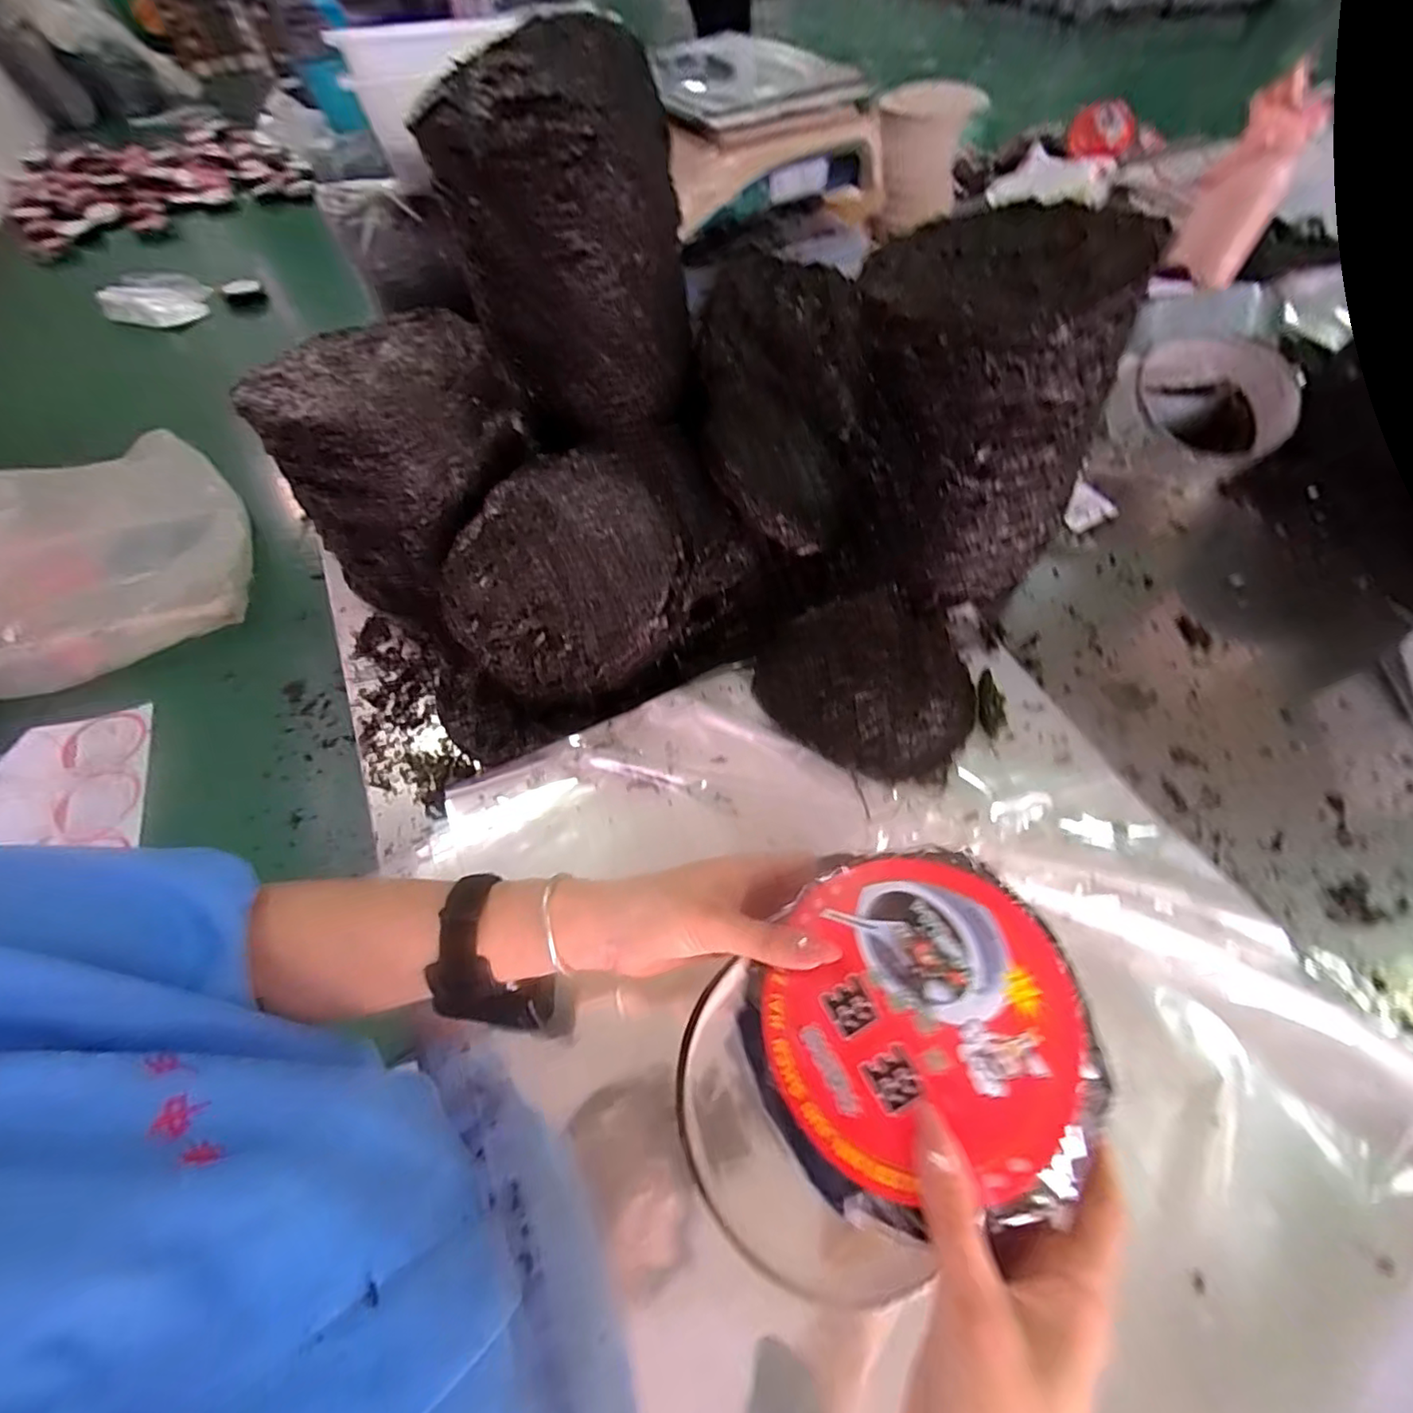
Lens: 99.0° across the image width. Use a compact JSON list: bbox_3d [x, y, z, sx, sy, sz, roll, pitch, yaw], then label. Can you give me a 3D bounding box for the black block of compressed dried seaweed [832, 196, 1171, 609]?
[{"bbox_3d":[0.225,-0.249,0.551,0.199,0.284,0.193,0,57,2],"label":"black block of compressed dried seaweed"}]

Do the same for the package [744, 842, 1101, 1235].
[{"bbox_3d":[0.097,0.150,0.288,0.146,0.035,0.148,-1,57,1],"label":"package"}]

